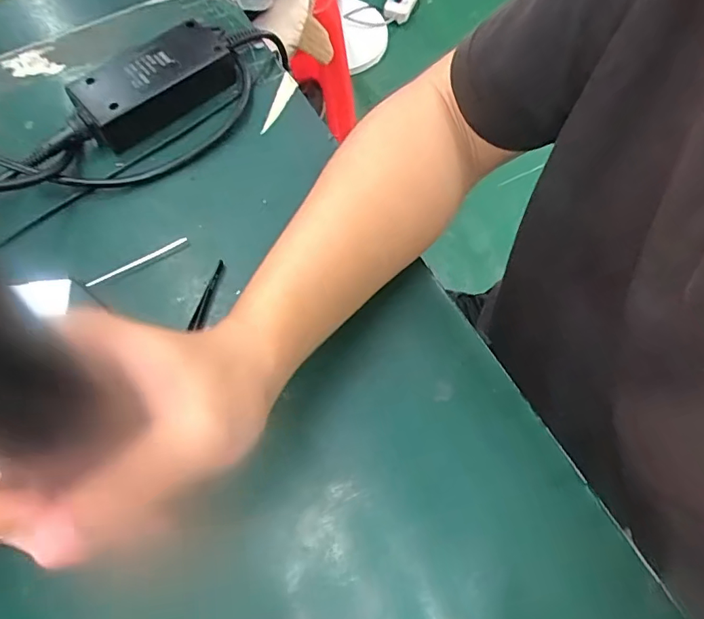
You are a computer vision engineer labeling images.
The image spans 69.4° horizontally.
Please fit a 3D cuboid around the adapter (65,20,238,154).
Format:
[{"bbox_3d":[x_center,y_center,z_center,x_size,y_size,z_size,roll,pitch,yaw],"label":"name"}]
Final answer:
[{"bbox_3d":[-0.151,-0.175,0.394,0.120,0.038,0.055,-30,69,-11],"label":"adapter"}]

